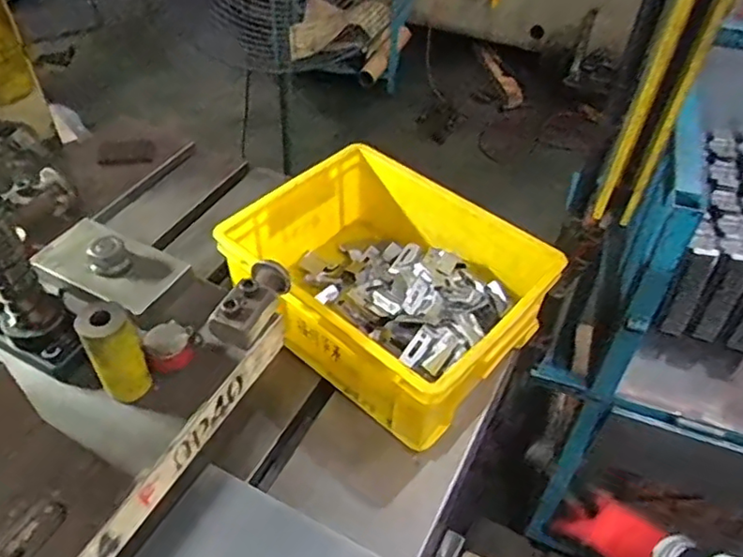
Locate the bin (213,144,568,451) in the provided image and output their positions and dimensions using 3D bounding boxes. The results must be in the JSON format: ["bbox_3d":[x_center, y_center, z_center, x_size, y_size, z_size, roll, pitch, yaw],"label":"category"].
[{"bbox_3d":[0.022,0.004,0.758,0.348,0.130,0.272,35,55,27],"label":"bin"}]

